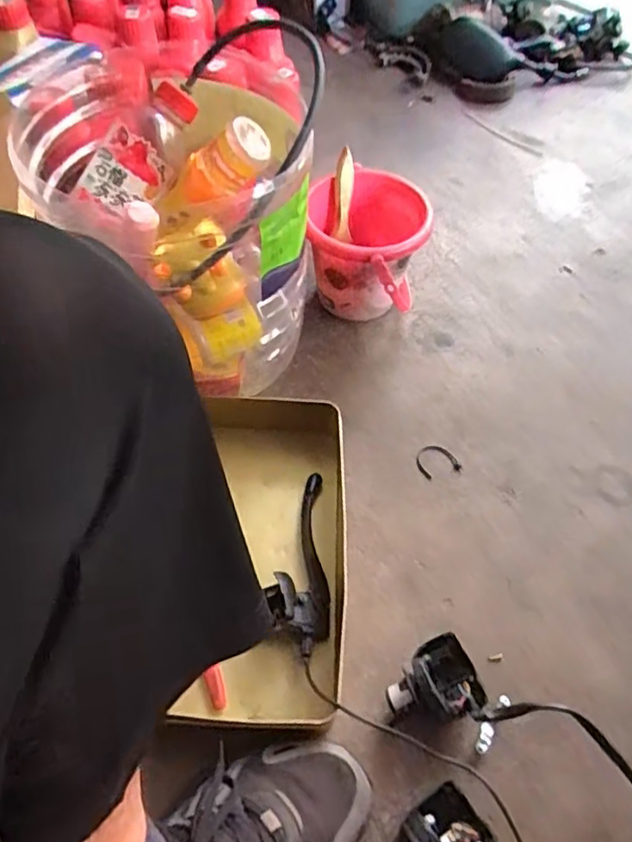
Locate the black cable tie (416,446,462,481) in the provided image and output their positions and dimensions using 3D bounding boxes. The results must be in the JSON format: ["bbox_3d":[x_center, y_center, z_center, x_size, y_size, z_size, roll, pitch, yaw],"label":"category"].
[{"bbox_3d":[0.131,0.043,0.652,0.045,0.004,0.038,-12,59,-10],"label":"black cable tie"}]

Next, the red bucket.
[{"bbox_3d":[0.057,-0.200,0.719,0.129,0.138,0.140,1,58,-1],"label":"red bucket"}]

